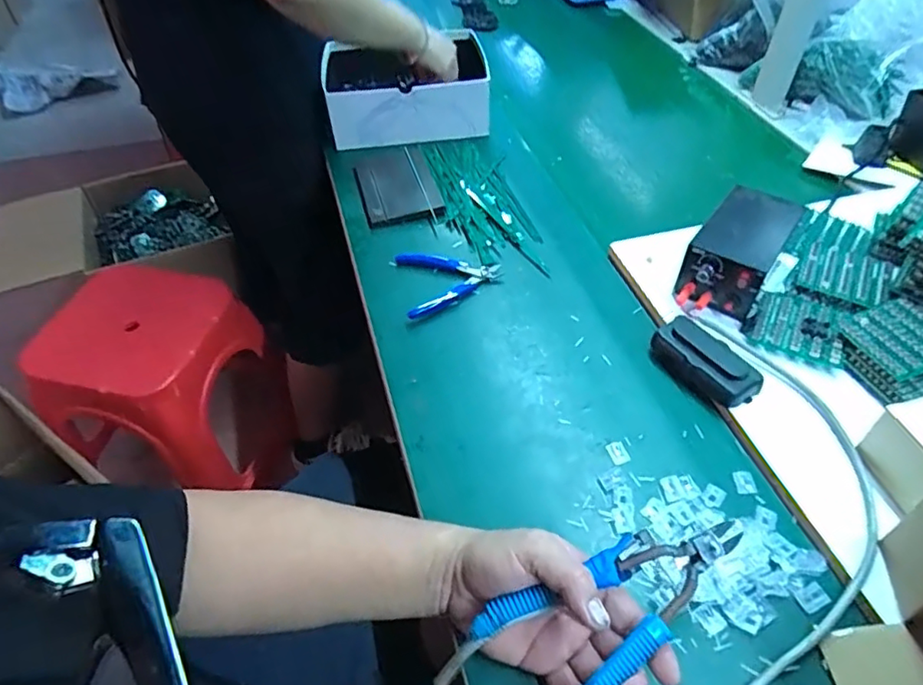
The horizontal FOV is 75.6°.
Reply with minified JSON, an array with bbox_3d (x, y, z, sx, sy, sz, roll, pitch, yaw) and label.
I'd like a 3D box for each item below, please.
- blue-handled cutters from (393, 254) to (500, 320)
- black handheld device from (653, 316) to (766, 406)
[{"bbox_3d":[-0.014,-0.078,0.709,0.116,0.010,0.105,-10,47,-7],"label":"blue-handled cutters"},{"bbox_3d":[0.238,0.023,0.589,0.053,0.034,0.106,-26,51,-21],"label":"black handheld device"}]

